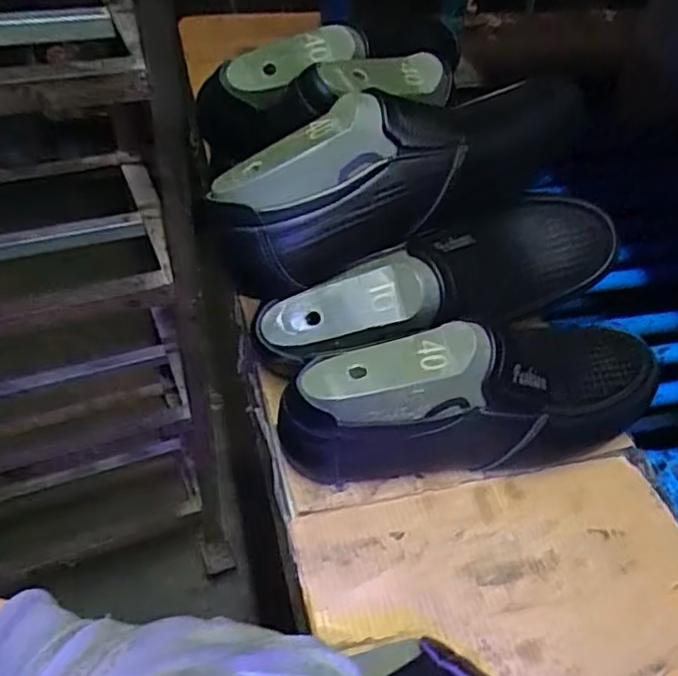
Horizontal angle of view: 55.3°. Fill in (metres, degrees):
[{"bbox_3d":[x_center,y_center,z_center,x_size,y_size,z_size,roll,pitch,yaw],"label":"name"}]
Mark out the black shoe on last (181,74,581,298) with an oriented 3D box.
[{"bbox_3d":[0.033,-0.103,0.425,0.250,0.097,0.077,-20,50,-23],"label":"black shoe on last"}]

